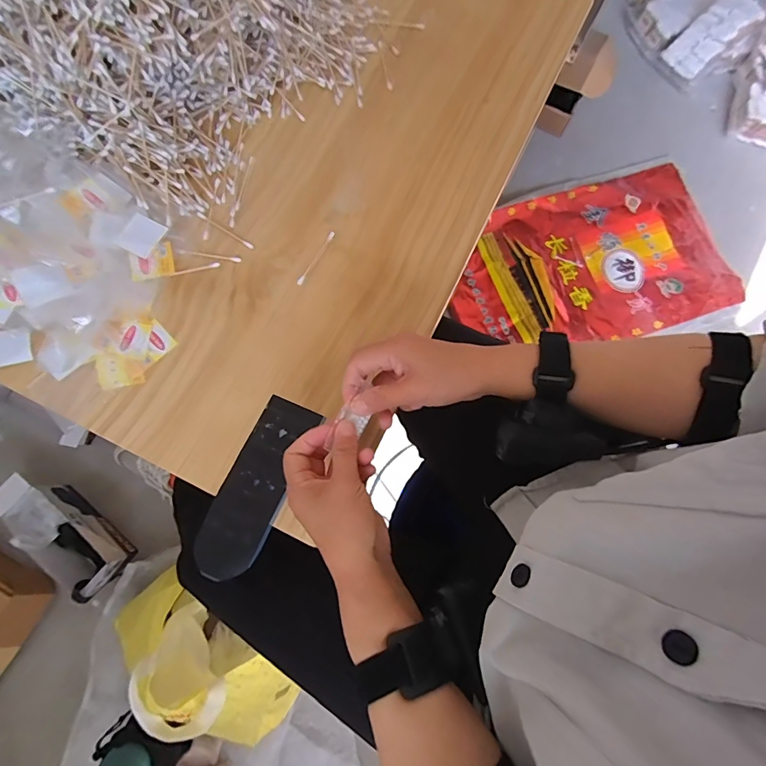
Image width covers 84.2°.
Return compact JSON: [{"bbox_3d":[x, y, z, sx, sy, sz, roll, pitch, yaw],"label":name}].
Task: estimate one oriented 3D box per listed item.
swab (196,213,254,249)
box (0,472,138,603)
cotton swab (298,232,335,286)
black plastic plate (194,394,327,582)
[{"bbox_3d":[-0.176,-0.170,0.473,0.074,0.006,0.006,31,79,5],"label":"swab"},{"bbox_3d":[-0.623,0.301,0.838,0.276,0.135,0.103,36,79,6],"label":"box"},{"bbox_3d":[-0.074,-0.140,0.473,0.007,0.004,0.073,29,78,5],"label":"cotton swab"},{"bbox_3d":[-0.124,0.102,0.415,0.059,0.011,0.176,25,78,4],"label":"black plastic plate"}]

